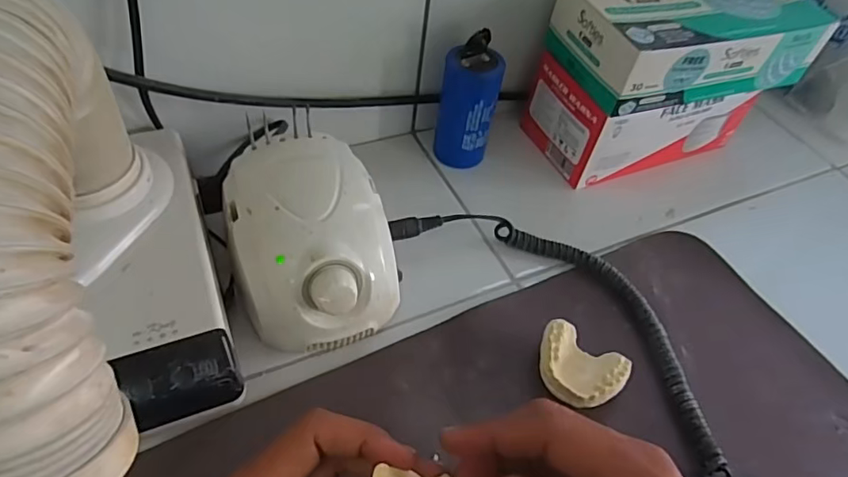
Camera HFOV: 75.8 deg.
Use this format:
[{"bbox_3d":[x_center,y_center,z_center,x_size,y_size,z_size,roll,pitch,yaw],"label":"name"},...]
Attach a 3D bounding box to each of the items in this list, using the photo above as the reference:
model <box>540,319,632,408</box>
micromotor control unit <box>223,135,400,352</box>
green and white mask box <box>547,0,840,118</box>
[{"bbox_3d":[0.103,0.088,0.370,0.059,0.021,0.047,35,54,20],"label":"model"},{"bbox_3d":[-0.080,0.003,0.385,0.106,0.084,0.136,-10,52,-16],"label":"micromotor control unit"},{"bbox_3d":[0.229,-0.179,0.474,0.211,0.061,0.110,-12,53,-17],"label":"green and white mask box"}]

